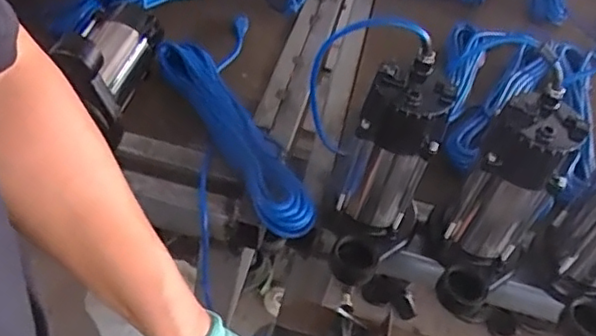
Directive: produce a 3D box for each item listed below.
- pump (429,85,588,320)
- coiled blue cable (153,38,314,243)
[{"bbox_3d":[0.227,0.042,0.705,0.110,0.226,0.144,27,47,12],"label":"pump"},{"bbox_3d":[-0.080,-0.050,0.838,0.081,0.067,0.346,-19,54,-28],"label":"coiled blue cable"}]

